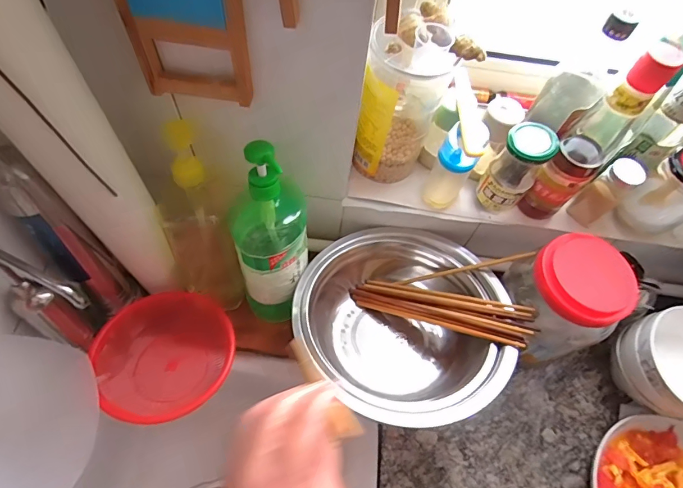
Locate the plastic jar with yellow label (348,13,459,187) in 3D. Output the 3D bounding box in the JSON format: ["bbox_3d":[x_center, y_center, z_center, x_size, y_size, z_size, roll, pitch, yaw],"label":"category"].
[{"bbox_3d":[0.079,-0.180,0.523,0.087,0.214,0.100,23,63,9],"label":"plastic jar with yellow label"}]

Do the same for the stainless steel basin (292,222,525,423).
[{"bbox_3d":[0.080,0.112,0.592,0.285,0.142,0.270,-8,63,-8],"label":"stainless steel basin"}]

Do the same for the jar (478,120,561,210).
[{"bbox_3d":[0.229,-0.100,0.546,0.059,0.118,0.063,2,62,-3],"label":"jar"}]

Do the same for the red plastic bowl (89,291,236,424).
[{"bbox_3d":[-0.236,0.143,0.553,0.180,0.084,0.164,2,62,-3],"label":"red plastic bowl"}]

